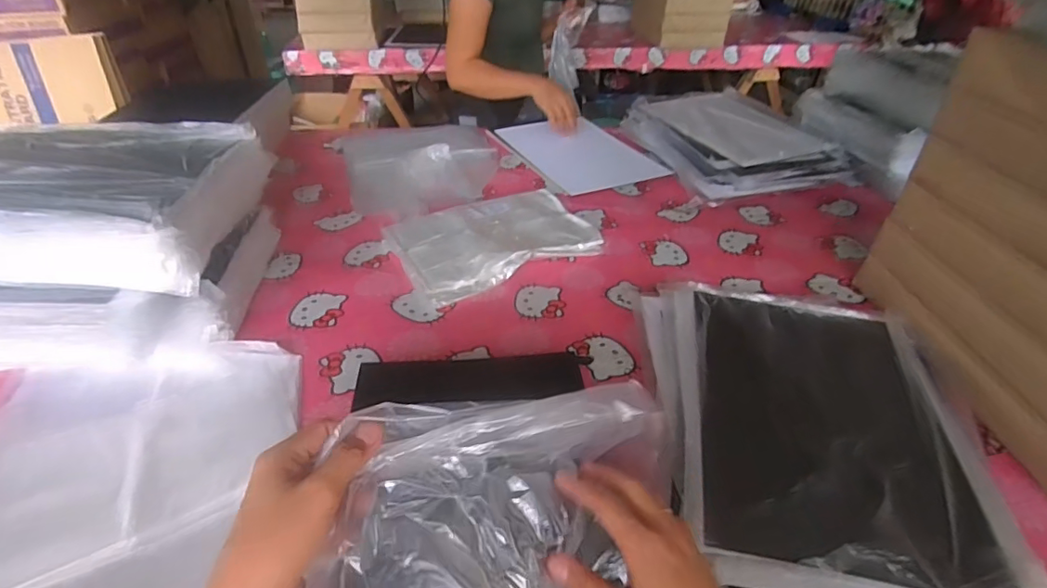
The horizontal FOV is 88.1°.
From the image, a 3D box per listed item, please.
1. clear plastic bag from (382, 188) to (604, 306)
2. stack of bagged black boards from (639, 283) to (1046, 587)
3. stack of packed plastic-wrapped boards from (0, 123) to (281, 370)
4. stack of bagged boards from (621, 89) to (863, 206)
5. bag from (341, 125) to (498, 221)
[{"bbox_3d":[-0.051,-0.100,0.911,0.316,0.028,0.231,-20,40,-23],"label":"clear plastic bag"},{"bbox_3d":[0.305,0.136,0.595,0.310,0.053,0.414,4,36,7],"label":"stack of bagged black boards"},{"bbox_3d":[-0.568,-0.064,0.700,0.388,0.222,0.341,-3,36,-2],"label":"stack of packed plastic-wrapped boards"},{"bbox_3d":[0.452,-0.349,1.218,0.365,0.080,0.453,-11,37,-12],"label":"stack of bagged boards"},{"bbox_3d":[-0.214,-0.294,1.174,0.327,0.033,0.455,-12,37,-14],"label":"bag"}]

